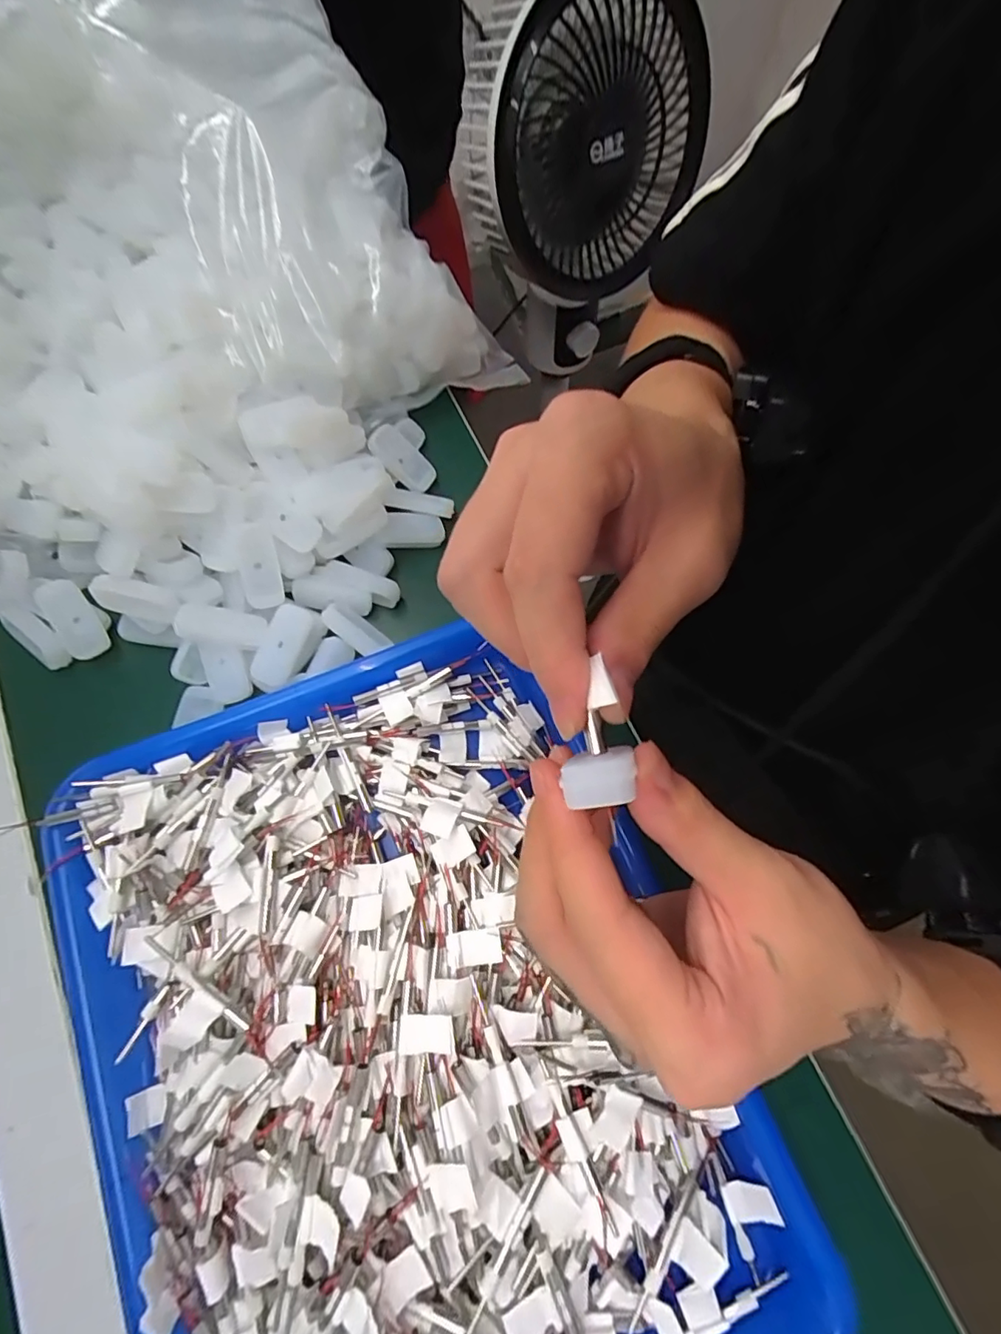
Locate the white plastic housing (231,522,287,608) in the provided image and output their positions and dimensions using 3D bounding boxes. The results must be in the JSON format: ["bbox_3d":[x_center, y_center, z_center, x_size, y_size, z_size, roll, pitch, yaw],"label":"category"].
[{"bbox_3d":[-0.125,-0.052,0.286,0.019,0.008,0.043,-9,106,-4],"label":"white plastic housing"}]

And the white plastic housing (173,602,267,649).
[{"bbox_3d":[-0.144,-0.021,0.285,0.043,0.009,0.020,6,73,1],"label":"white plastic housing"}]

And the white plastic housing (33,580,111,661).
[{"bbox_3d":[-0.225,-0.025,0.292,0.020,0.008,0.044,-31,93,-10],"label":"white plastic housing"}]

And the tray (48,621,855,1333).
[{"bbox_3d":[-0.036,0.153,0.233,0.251,0.038,0.328,-20,75,-7],"label":"tray"}]

